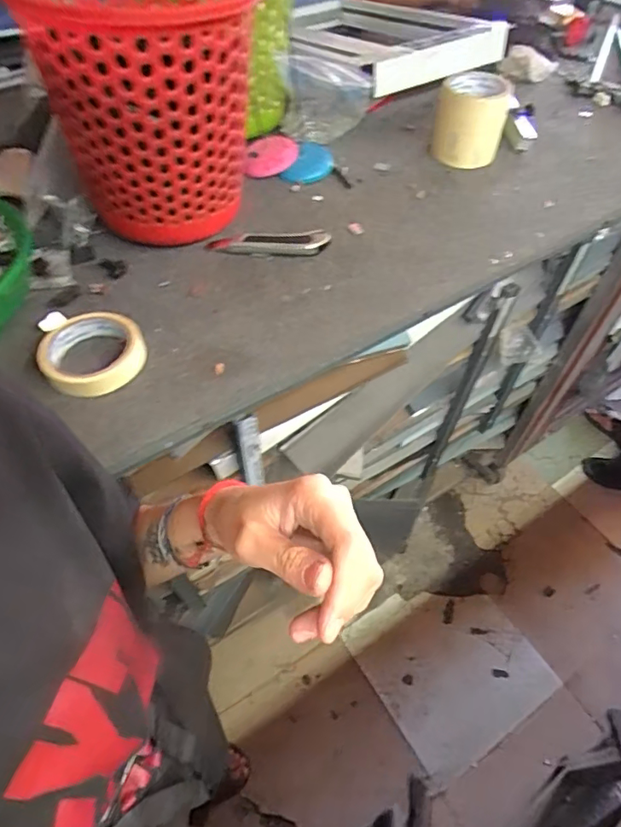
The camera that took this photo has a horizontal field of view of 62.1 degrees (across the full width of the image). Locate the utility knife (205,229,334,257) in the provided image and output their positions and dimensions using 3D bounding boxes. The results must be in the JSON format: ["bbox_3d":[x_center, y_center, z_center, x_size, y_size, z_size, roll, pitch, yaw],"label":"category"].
[{"bbox_3d":[-0.053,-0.211,0.639,0.150,0.021,0.034,4,53,3],"label":"utility knife"}]

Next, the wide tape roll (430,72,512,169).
[{"bbox_3d":[0.233,-0.434,0.758,0.094,0.092,0.107,9,53,7],"label":"wide tape roll"}]

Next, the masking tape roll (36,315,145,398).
[{"bbox_3d":[-0.221,-0.064,0.524,0.099,0.027,0.100,0,52,0],"label":"masking tape roll"}]

